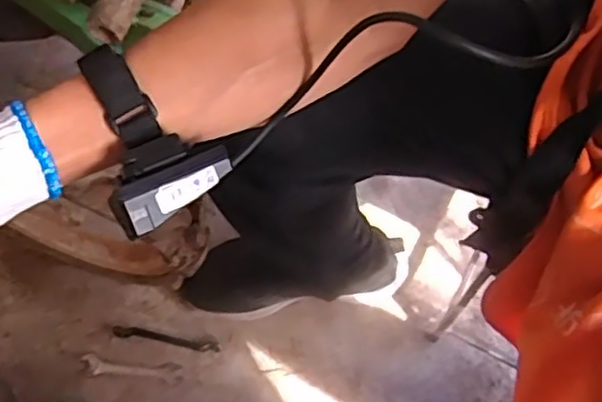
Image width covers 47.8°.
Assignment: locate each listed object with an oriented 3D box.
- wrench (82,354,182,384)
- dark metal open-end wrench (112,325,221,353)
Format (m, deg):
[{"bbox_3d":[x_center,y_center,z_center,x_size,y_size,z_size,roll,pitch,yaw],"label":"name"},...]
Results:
[{"bbox_3d":[-0.210,0.209,0.844,0.123,0.004,0.026,5,63,0],"label":"wrench"},{"bbox_3d":[-0.171,0.176,0.863,0.138,0.011,0.017,10,63,2],"label":"dark metal open-end wrench"}]

